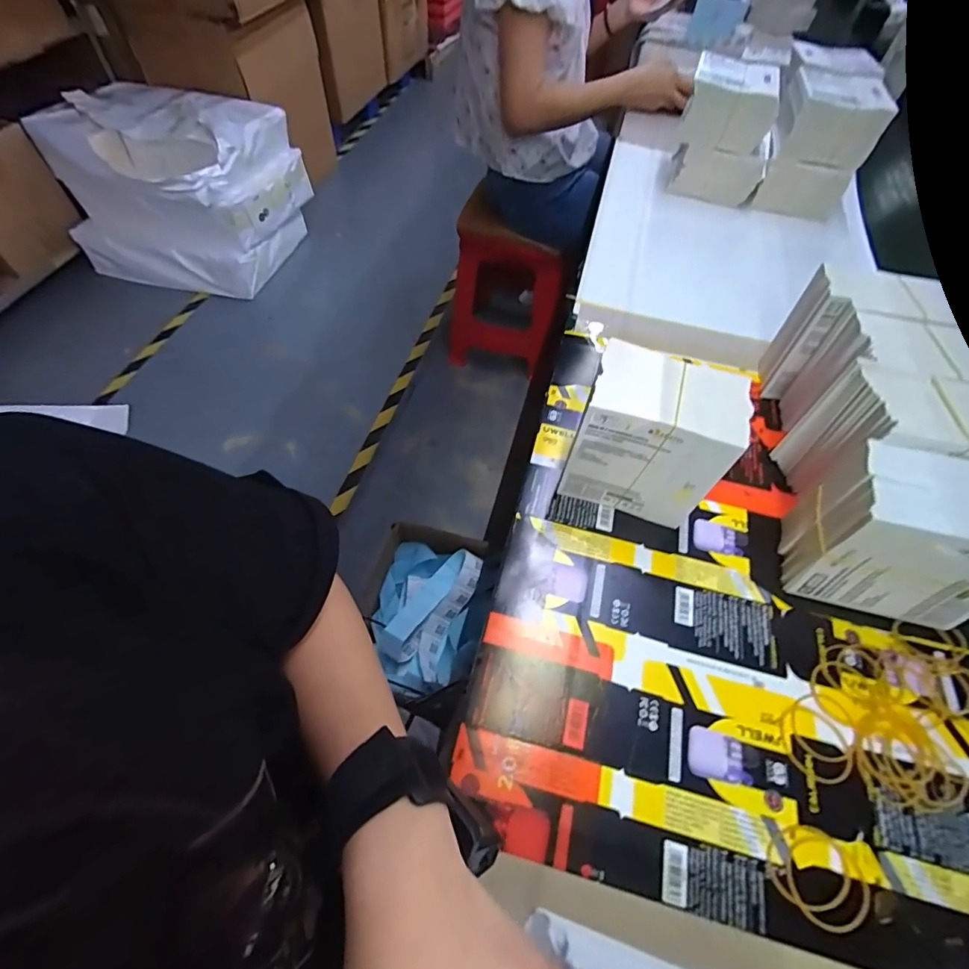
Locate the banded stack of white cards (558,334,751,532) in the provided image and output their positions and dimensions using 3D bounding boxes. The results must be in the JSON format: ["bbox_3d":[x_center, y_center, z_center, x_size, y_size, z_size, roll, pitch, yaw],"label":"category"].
[{"bbox_3d":[0.136,-0.042,0.390,0.113,0.136,0.075,17,58,8],"label":"banded stack of white cards"}]

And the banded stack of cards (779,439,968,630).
[{"bbox_3d":[0.321,0.040,0.361,0.124,0.118,0.084,16,58,7],"label":"banded stack of cards"}]

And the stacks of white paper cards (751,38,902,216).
[{"bbox_3d":[0.512,-0.551,0.739,0.124,0.149,0.231,17,58,8],"label":"stacks of white paper cards"}]

